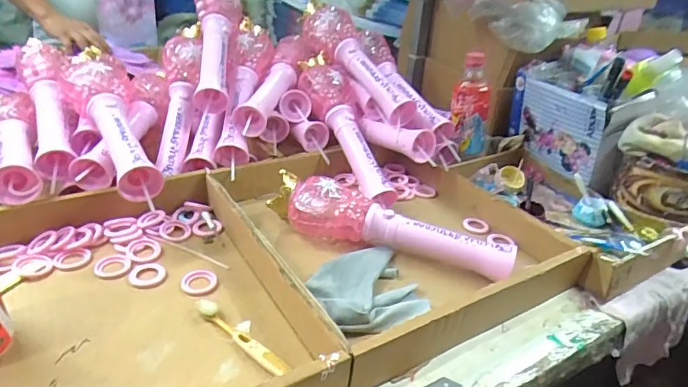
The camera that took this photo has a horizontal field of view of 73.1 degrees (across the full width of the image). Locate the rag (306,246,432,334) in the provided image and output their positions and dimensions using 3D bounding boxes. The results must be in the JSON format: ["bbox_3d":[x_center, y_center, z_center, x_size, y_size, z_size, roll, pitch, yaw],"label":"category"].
[{"bbox_3d":[0.026,0.104,0.520,0.119,0.026,0.116,-11,35,-26],"label":"rag"}]

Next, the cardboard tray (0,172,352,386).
[{"bbox_3d":[-0.233,0.104,0.441,0.337,0.058,0.367,-13,36,-29],"label":"cardboard tray"}]

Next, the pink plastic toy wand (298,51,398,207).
[{"bbox_3d":[0.007,-0.112,0.749,0.100,0.058,0.312,-13,63,-28],"label":"pink plastic toy wand"}]

